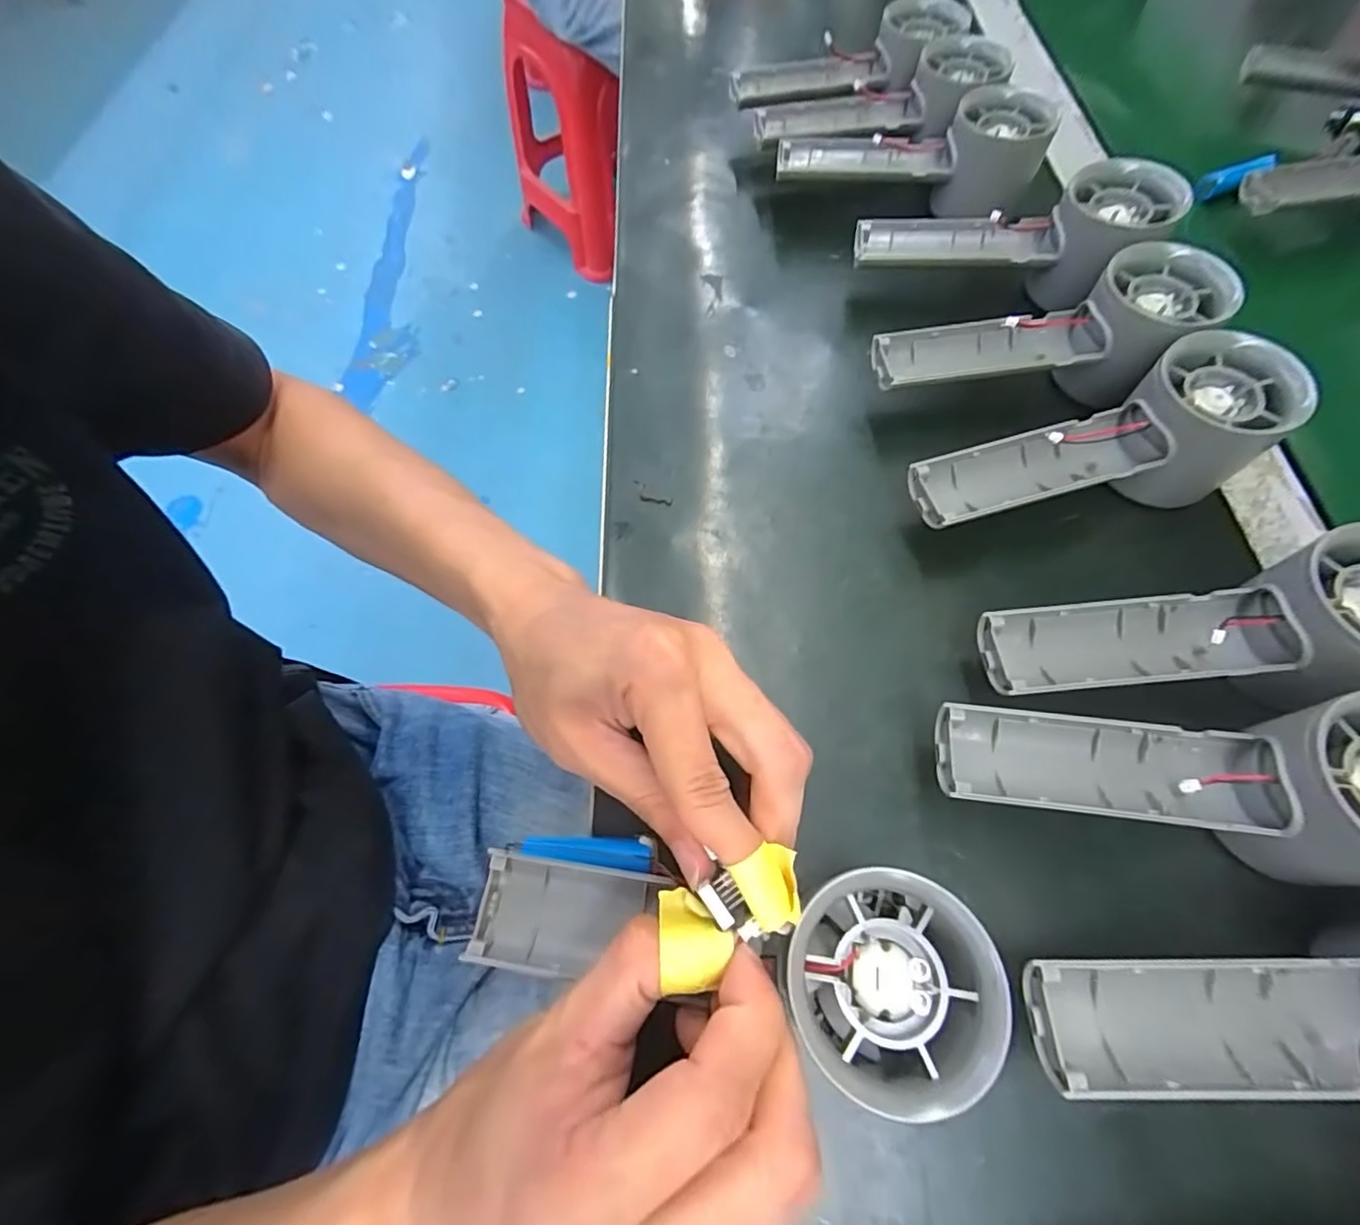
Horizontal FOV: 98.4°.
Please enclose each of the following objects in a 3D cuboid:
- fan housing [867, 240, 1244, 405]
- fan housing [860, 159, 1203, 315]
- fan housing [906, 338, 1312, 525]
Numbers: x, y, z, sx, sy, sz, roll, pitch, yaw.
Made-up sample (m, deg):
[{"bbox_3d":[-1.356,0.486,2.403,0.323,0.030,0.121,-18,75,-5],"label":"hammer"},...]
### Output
[{"bbox_3d":[0.179,-0.128,0.295,0.151,0.062,0.059,-12,64,-4],"label":"fan housing"},{"bbox_3d":[0.182,-0.214,0.333,0.156,0.057,0.060,16,66,10],"label":"fan housing"},{"bbox_3d":[0.185,-0.070,0.267,0.154,0.063,0.051,-15,64,-5],"label":"fan housing"}]

